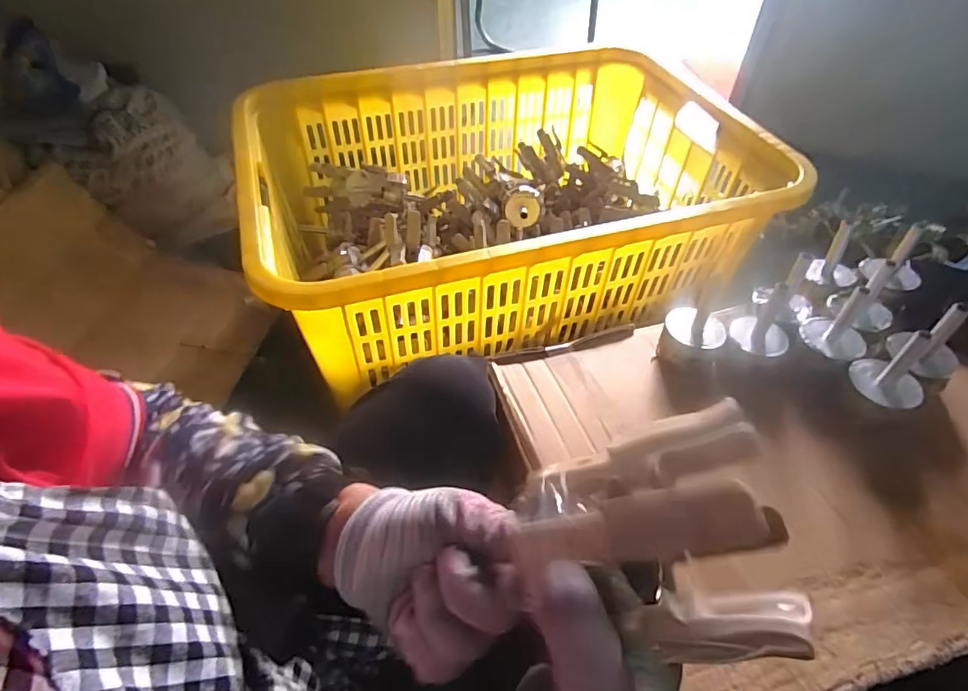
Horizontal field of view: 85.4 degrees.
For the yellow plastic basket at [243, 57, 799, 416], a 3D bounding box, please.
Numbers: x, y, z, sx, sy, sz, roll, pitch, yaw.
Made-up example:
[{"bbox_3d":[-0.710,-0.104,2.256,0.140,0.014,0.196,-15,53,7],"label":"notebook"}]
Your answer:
[{"bbox_3d":[0.045,-0.271,0.939,0.832,0.243,0.589,-14,51,-11],"label":"yellow plastic basket"}]

